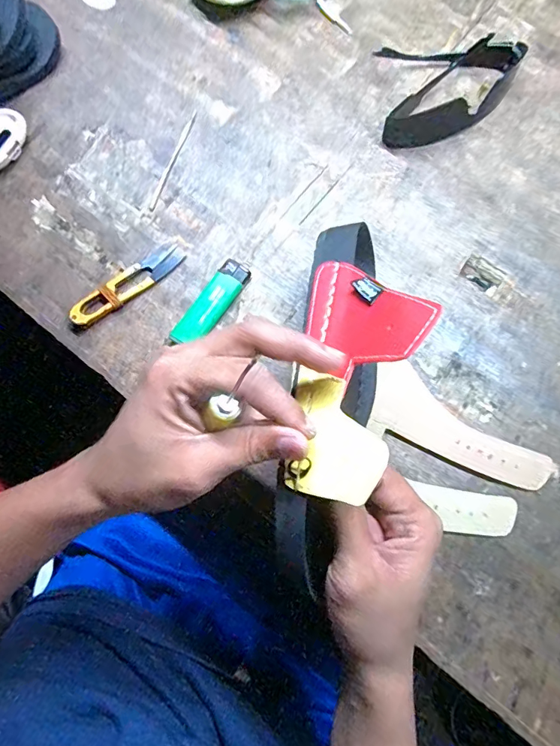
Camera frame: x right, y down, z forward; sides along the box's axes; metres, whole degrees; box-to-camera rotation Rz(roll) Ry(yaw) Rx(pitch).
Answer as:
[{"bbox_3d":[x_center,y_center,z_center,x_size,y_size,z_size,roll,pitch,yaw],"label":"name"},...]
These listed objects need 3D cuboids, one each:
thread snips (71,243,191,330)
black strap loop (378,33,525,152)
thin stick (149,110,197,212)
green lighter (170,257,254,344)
[{"bbox_3d":[-0.122,-0.073,0.362,0.101,0.013,0.025,-39,80,-8],"label":"thread snips"},{"bbox_3d":[0.153,-0.251,0.399,0.127,0.029,0.092,-5,77,-1],"label":"black strap loop"},{"bbox_3d":[-0.095,-0.190,0.398,0.006,0.004,0.104,19,78,5],"label":"thin stick"},{"bbox_3d":[-0.054,-0.055,0.358,0.024,0.013,0.078,33,79,7],"label":"green lighter"}]

